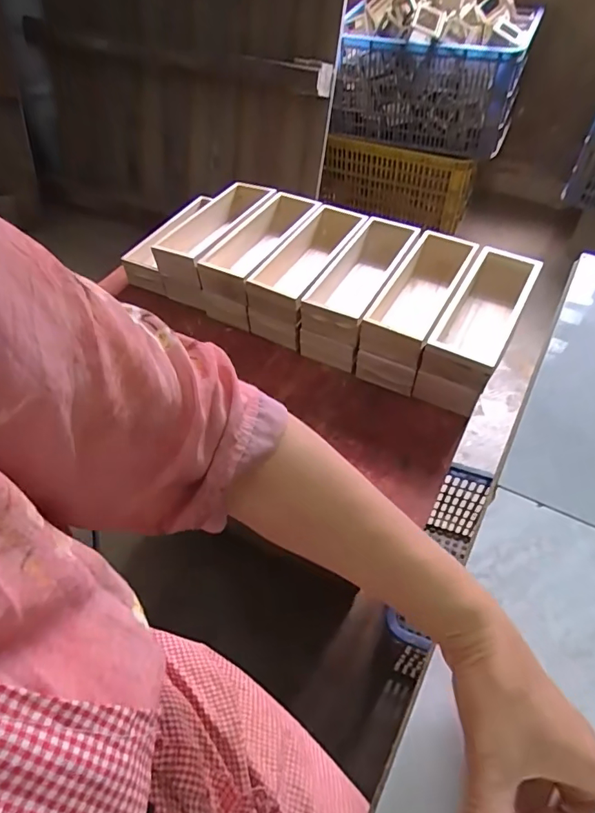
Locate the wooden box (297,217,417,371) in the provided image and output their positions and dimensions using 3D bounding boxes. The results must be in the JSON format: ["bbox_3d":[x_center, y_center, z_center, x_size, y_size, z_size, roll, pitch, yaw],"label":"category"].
[{"bbox_3d":[0.120,-0.219,0.902,0.111,0.118,0.302,21,56,18],"label":"wooden box"}]

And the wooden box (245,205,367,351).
[{"bbox_3d":[0.024,-0.263,0.938,0.124,0.116,0.295,21,56,18],"label":"wooden box"}]

